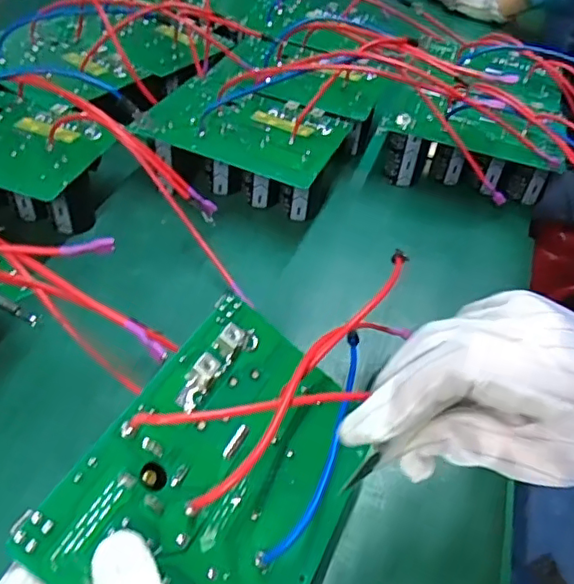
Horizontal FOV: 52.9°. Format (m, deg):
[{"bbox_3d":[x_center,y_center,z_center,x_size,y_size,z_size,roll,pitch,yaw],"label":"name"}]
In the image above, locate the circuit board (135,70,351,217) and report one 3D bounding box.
[{"bbox_3d":[-0.040,-0.123,0.504,0.164,0.063,0.121,19,47,11],"label":"circuit board"}]

